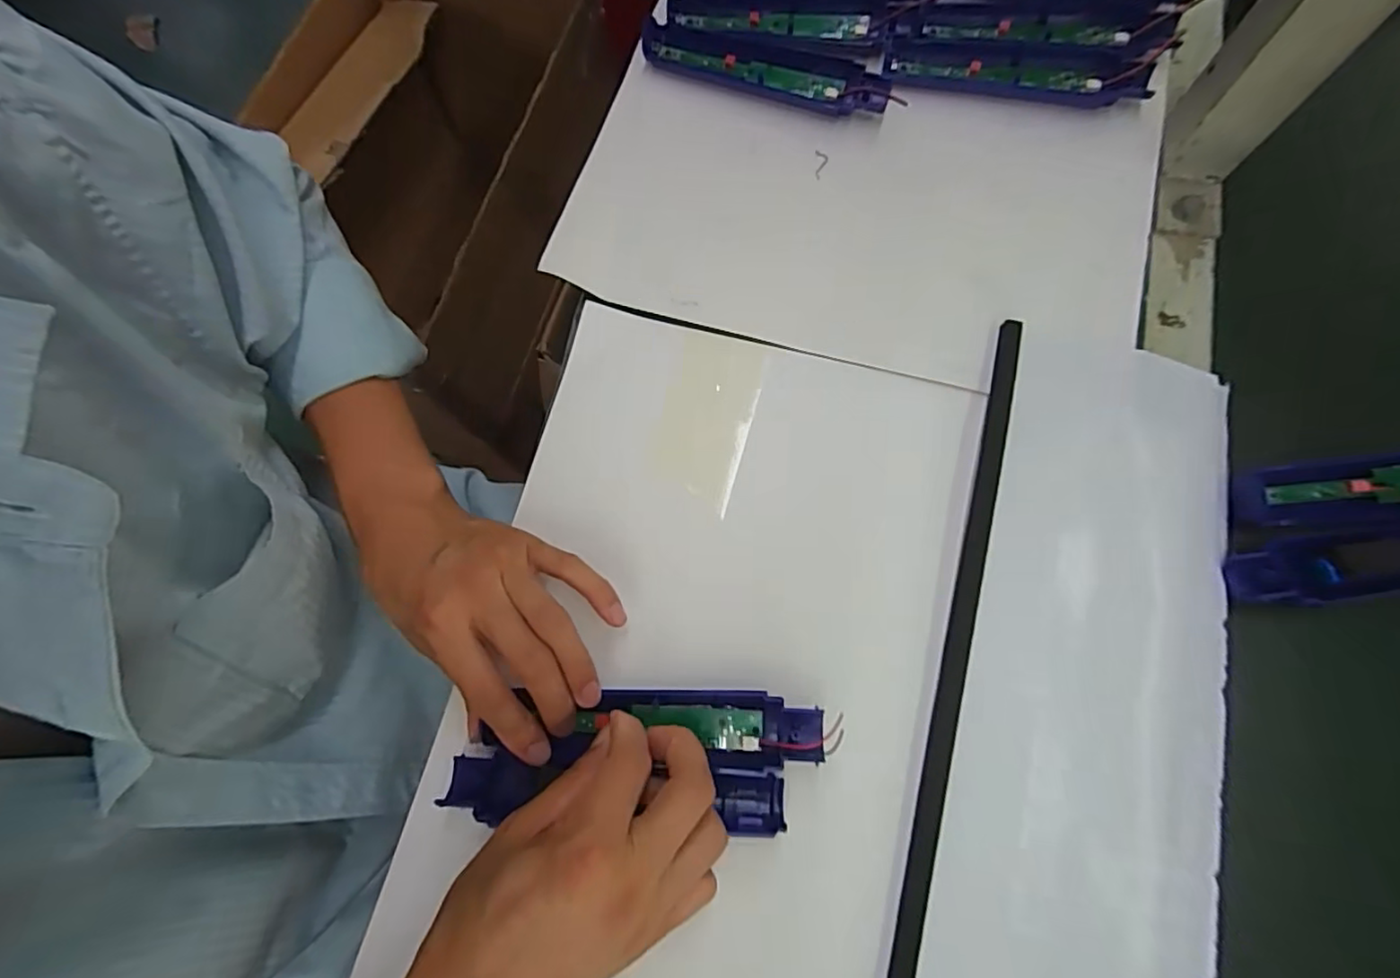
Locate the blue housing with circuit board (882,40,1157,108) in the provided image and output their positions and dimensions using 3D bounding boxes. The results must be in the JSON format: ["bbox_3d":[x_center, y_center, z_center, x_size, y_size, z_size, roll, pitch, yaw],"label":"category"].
[{"bbox_3d":[0.213,-0.287,0.408,0.170,0.013,0.041,9,74,7],"label":"blue housing with circuit board"}]

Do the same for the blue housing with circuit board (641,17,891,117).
[{"bbox_3d":[0.044,-0.295,0.419,0.174,0.014,0.039,20,76,10],"label":"blue housing with circuit board"}]

